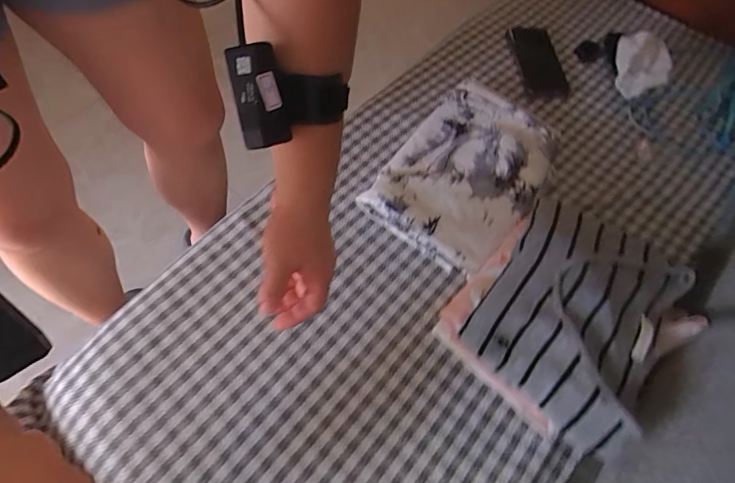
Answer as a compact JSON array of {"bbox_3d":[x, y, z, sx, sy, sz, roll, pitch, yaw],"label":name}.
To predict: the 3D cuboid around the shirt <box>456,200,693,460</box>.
[{"bbox_3d":[0.231,0.069,0.467,0.180,0.053,0.248,34,64,16],"label":"shirt"}]

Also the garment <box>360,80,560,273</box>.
[{"bbox_3d":[0.141,-0.101,0.612,0.195,0.046,0.285,34,64,16],"label":"garment"}]

